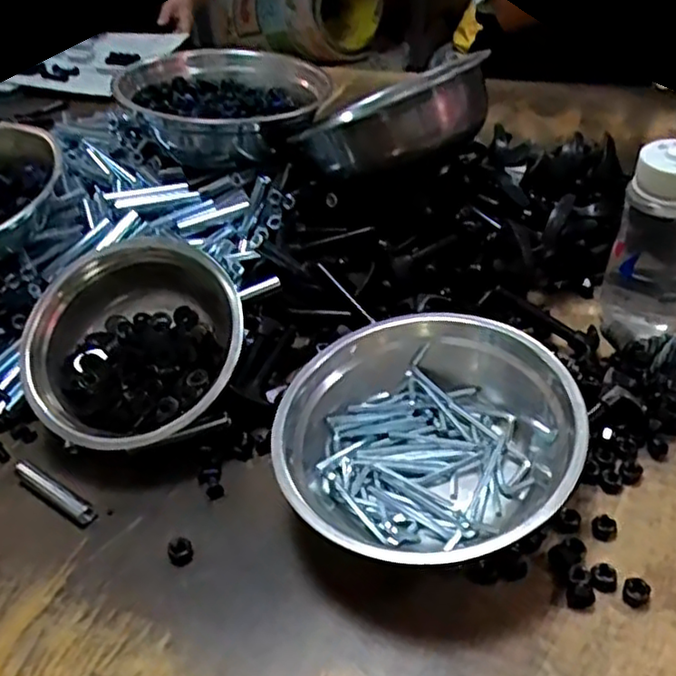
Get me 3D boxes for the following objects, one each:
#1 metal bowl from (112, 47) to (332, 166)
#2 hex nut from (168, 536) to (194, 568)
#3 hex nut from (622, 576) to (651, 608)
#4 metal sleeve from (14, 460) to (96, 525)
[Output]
[{"bbox_3d":[-0.135,-0.287,0.826,0.209,0.076,0.209,-4,43,4],"label":"metal bowl"},{"bbox_3d":[-0.115,0.156,0.500,0.018,0.005,0.021,-18,41,-11],"label":"hex nut"},{"bbox_3d":[0.193,0.164,0.442,0.016,0.010,0.016,16,46,27],"label":"hex nut"},{"bbox_3d":[-0.230,0.122,0.552,0.095,0.012,0.014,21,48,31],"label":"metal sleeve"}]

